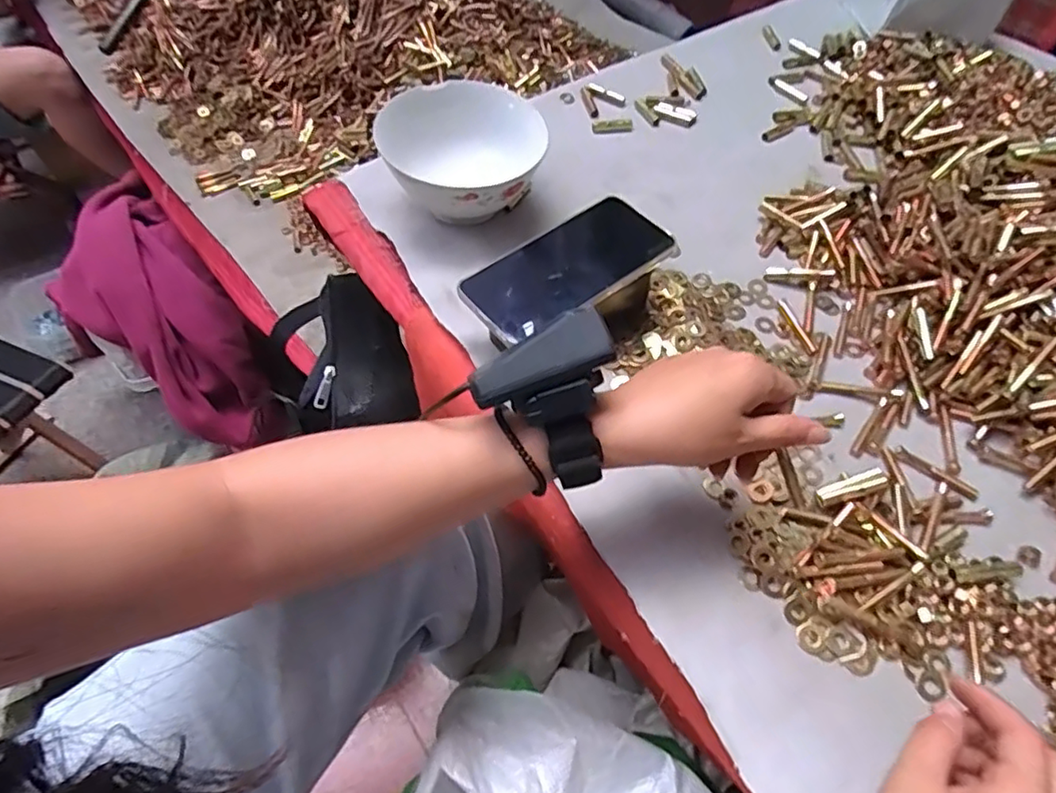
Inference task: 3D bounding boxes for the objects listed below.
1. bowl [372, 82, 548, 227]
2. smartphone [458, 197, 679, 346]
[{"bbox_3d":[-0.055,-0.206,0.561,0.139,0.092,0.139,-1,55,1],"label":"bowl"},{"bbox_3d":[0.032,-0.098,0.471,0.158,0.015,0.077,-35,61,-21],"label":"smartphone"}]

